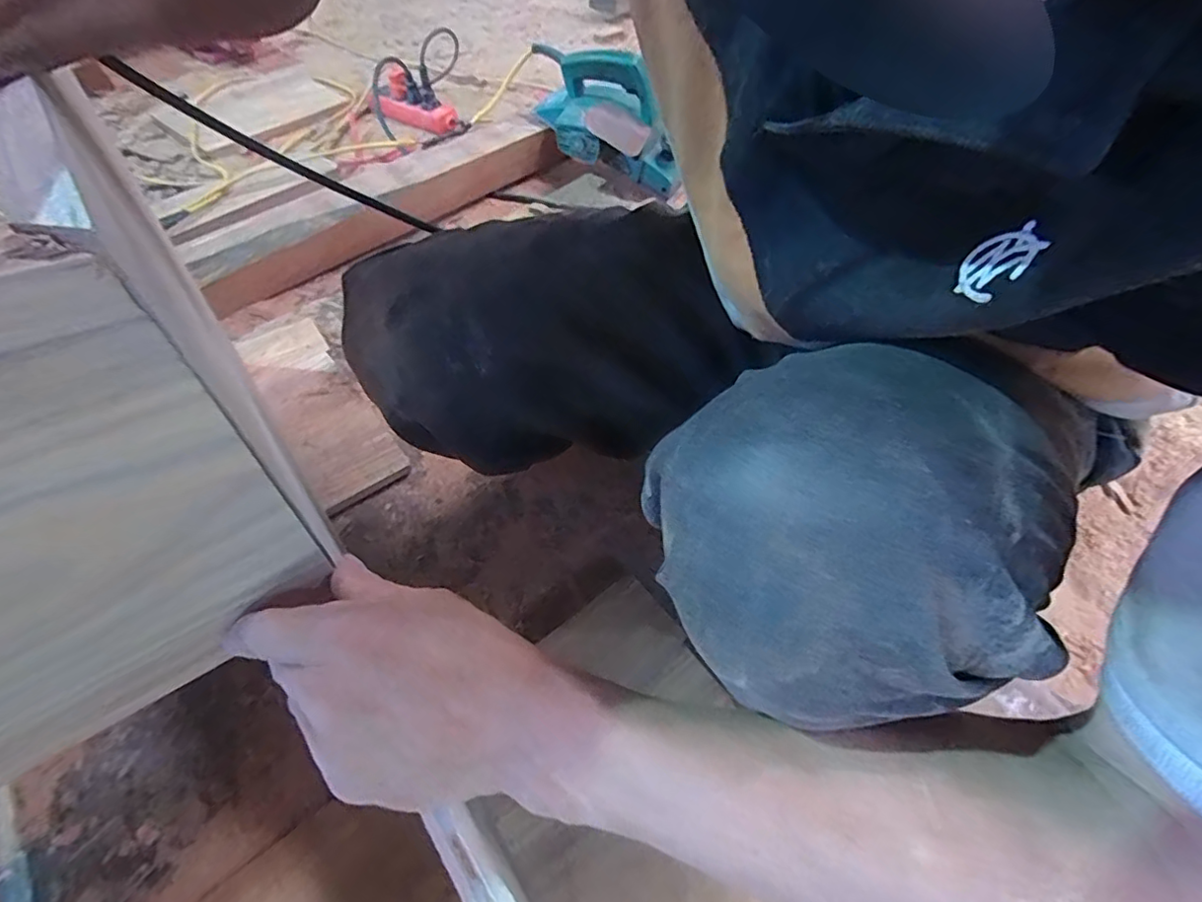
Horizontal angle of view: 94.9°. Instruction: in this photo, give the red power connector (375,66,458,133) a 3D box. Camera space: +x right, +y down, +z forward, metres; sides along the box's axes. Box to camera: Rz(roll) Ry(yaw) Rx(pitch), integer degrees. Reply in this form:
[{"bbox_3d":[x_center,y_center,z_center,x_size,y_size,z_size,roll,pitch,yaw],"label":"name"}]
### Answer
[{"bbox_3d":[-0.342,-0.647,1.036,0.135,0.067,0.073,15,51,-25],"label":"red power connector"}]

